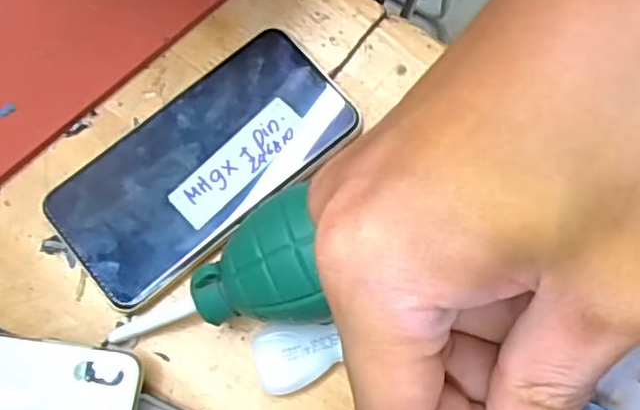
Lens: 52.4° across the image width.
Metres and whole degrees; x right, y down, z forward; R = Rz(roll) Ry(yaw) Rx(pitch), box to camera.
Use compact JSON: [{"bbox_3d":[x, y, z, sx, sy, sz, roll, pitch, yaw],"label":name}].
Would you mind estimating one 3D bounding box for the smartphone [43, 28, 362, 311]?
[{"bbox_3d":[-0.059,-0.022,0.329,0.151,0.008,0.080,-40,78,-10],"label":"smartphone"}]

